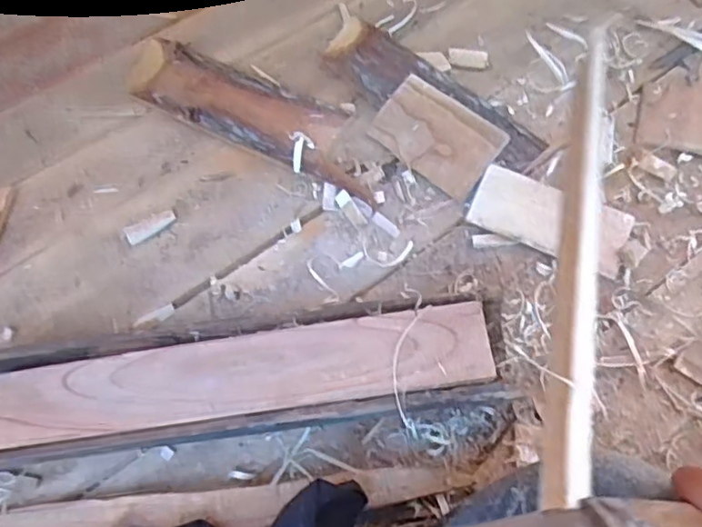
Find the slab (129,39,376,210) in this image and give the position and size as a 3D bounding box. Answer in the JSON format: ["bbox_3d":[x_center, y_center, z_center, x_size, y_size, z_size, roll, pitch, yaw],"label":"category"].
[{"bbox_3d":[-0.100,-0.155,0.639,0.302,0.022,0.078,26,66,15],"label":"slab"}]

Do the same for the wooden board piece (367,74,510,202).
[{"bbox_3d":[0.080,-0.124,0.601,0.125,0.007,0.075,40,101,23],"label":"wooden board piece"}]

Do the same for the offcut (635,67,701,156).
[{"bbox_3d":[0.336,-0.157,0.628,0.085,0.007,0.109,14,64,10],"label":"offcut"}]

